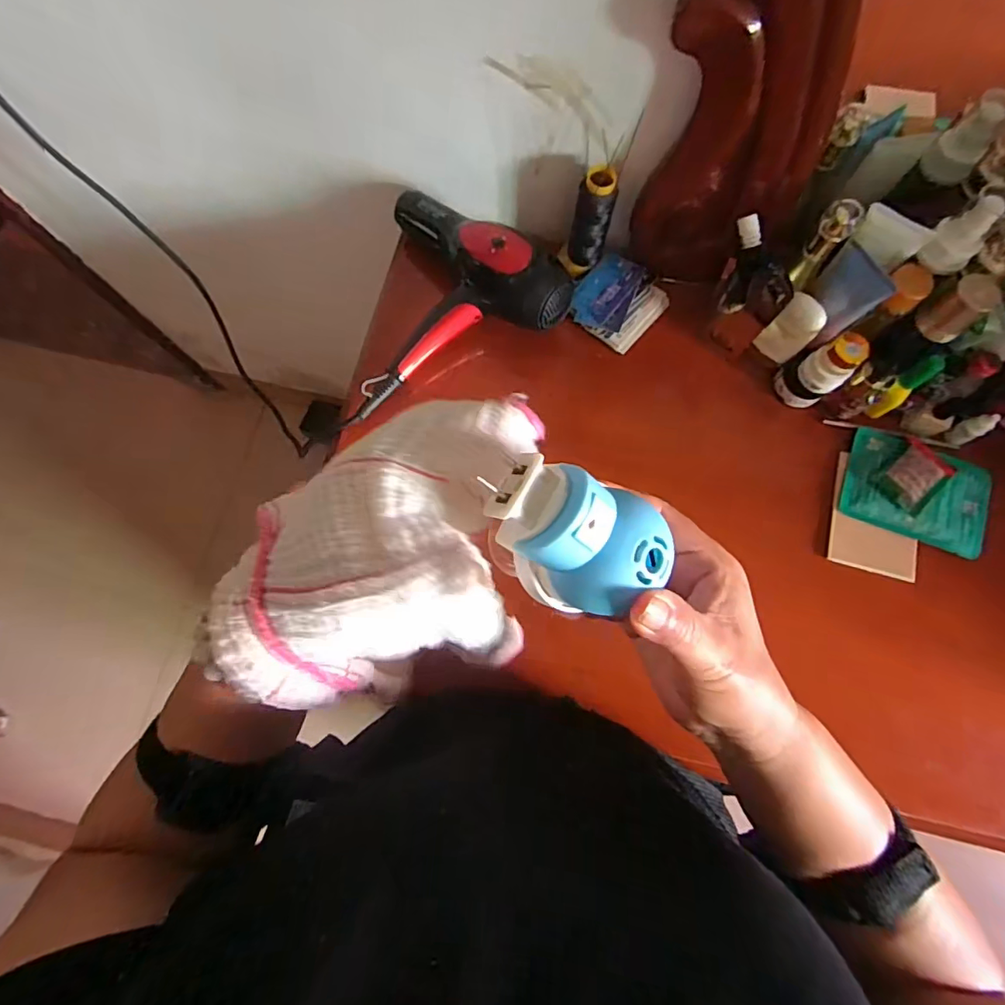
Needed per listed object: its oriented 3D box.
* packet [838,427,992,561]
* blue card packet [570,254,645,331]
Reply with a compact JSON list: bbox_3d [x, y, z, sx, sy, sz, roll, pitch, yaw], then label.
[{"bbox_3d":[0.438,-0.013,0.542,0.143,0.013,0.102,19,77,5],"label":"packet"},{"bbox_3d":[0.120,-0.242,0.592,0.063,0.009,0.092,22,77,6],"label":"blue card packet"}]

